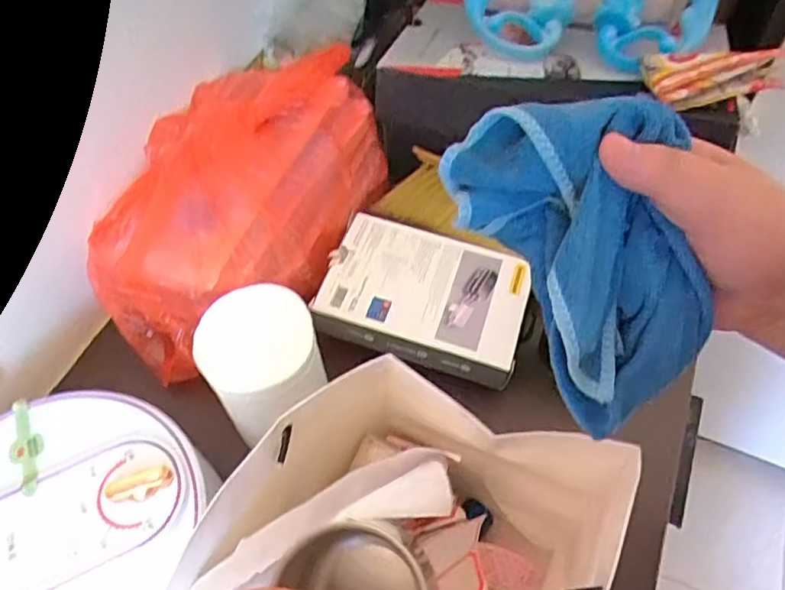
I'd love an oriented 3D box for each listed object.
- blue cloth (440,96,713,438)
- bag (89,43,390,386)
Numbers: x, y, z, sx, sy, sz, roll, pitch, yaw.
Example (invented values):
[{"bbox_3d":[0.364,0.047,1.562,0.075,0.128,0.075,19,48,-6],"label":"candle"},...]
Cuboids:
[{"bbox_3d":[0.082,-0.020,0.255,0.077,0.101,0.109,-31,59,-17],"label":"blue cloth"},{"bbox_3d":[-0.130,-0.093,0.544,0.178,0.132,0.302,17,58,15],"label":"bag"}]

